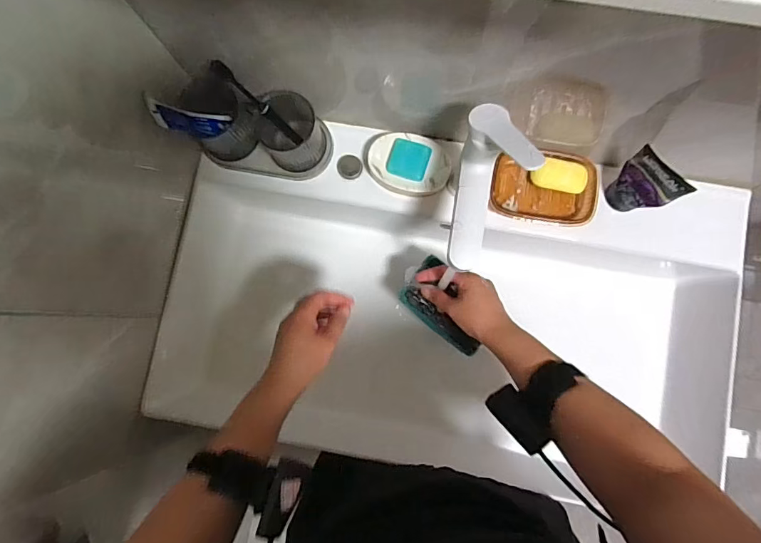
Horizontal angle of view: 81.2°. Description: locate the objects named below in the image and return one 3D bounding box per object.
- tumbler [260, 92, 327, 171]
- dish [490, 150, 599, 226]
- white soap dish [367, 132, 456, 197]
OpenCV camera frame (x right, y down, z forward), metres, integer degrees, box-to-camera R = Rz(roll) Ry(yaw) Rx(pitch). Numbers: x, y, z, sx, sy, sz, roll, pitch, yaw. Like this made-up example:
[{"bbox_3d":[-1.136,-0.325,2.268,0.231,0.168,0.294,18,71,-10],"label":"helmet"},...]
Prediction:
[{"bbox_3d":[-0.121,-0.187,0.607,0.075,0.113,0.069,0,83,2],"label":"tumbler"},{"bbox_3d":[0.227,-0.117,0.618,0.140,0.030,0.094,9,84,3],"label":"dish"},{"bbox_3d":[0.046,-0.150,0.632,0.125,0.028,0.082,16,84,4],"label":"white soap dish"}]

